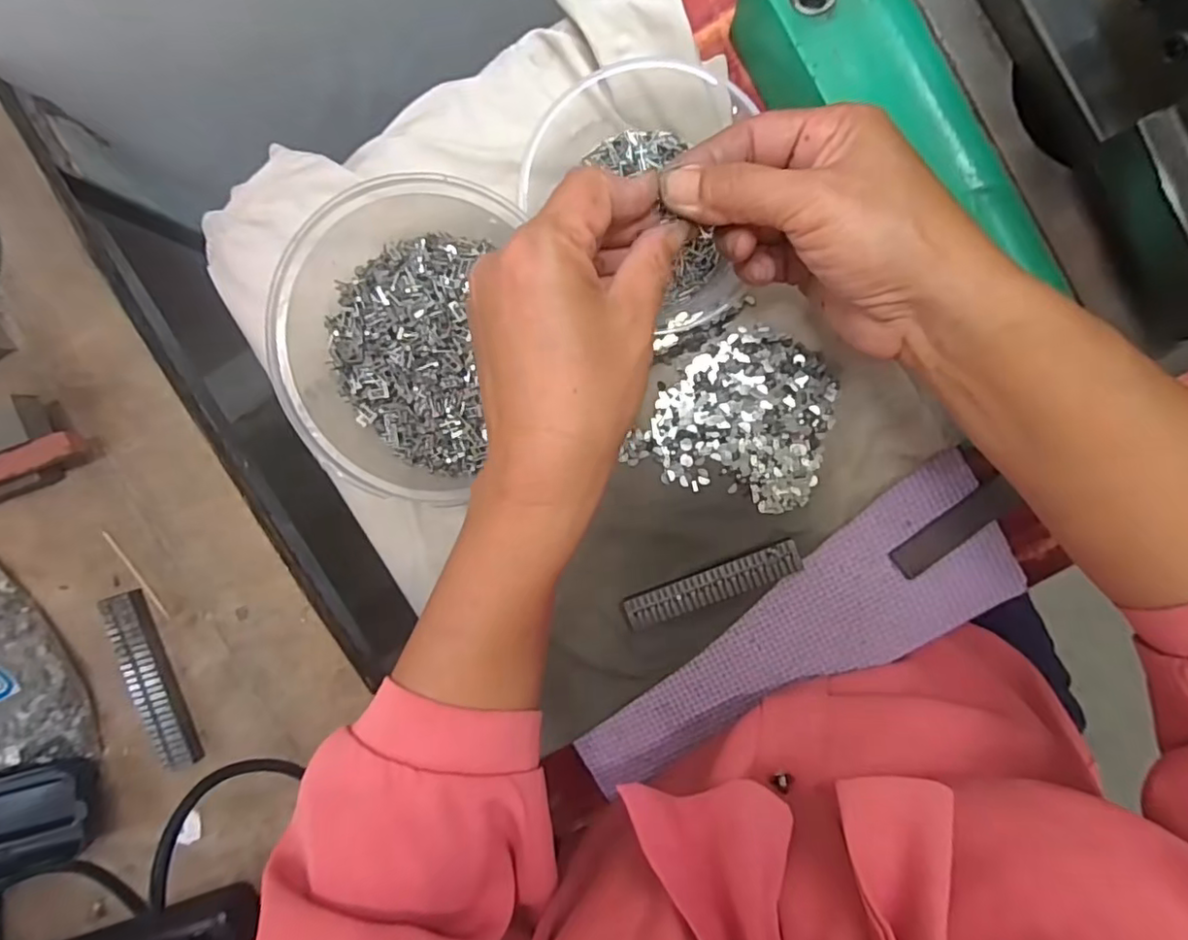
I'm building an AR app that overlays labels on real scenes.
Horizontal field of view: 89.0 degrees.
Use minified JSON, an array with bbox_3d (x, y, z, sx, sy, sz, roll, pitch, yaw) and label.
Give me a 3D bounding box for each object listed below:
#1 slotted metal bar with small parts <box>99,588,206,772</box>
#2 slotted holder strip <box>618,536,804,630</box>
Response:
[{"bbox_3d":[-0.236,0.113,0.324,0.017,0.015,0.098,-19,94,4],"label":"slotted metal bar with small parts"},{"bbox_3d":[0.065,0.064,0.335,0.097,0.011,0.019,-21,94,4],"label":"slotted holder strip"}]

